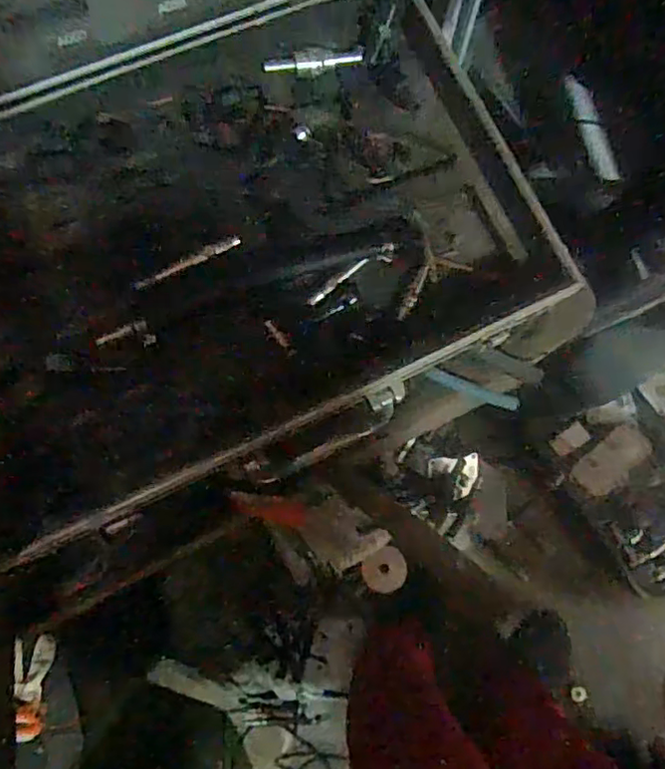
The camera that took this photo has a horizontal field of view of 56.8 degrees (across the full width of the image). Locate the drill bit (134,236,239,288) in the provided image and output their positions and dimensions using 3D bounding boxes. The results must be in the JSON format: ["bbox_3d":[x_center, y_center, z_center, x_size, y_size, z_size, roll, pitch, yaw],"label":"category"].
[{"bbox_3d":[-0.102,-0.091,0.451,0.075,0.004,0.008,-29,90,-14],"label":"drill bit"}]

